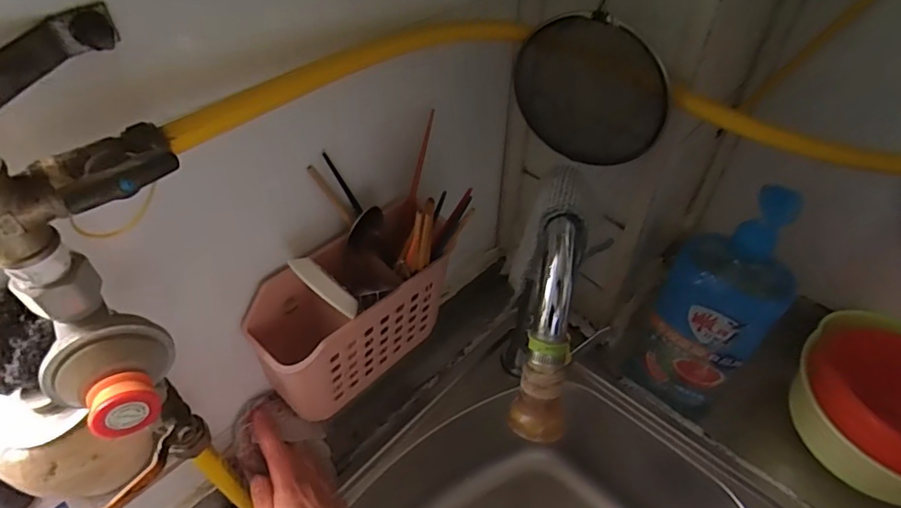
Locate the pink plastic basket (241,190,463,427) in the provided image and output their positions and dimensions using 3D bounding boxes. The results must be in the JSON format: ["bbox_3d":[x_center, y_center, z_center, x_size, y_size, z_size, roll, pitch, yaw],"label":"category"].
[{"bbox_3d":[-0.082,0.057,0.472,0.181,0.149,0.081,-31,54,-28],"label":"pink plastic basket"}]

